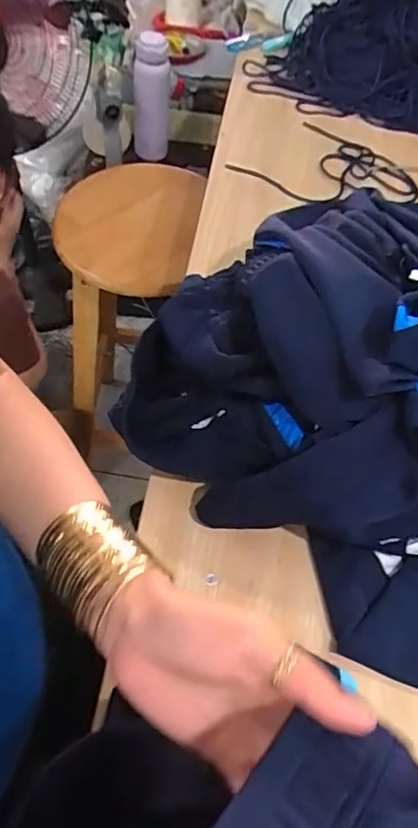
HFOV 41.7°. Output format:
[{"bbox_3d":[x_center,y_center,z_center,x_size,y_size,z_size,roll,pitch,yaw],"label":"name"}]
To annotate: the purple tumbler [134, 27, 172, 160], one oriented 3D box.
[{"bbox_3d":[-0.139,-0.745,1.306,0.086,0.275,0.092,2,58,-2],"label":"purple tumbler"}]

